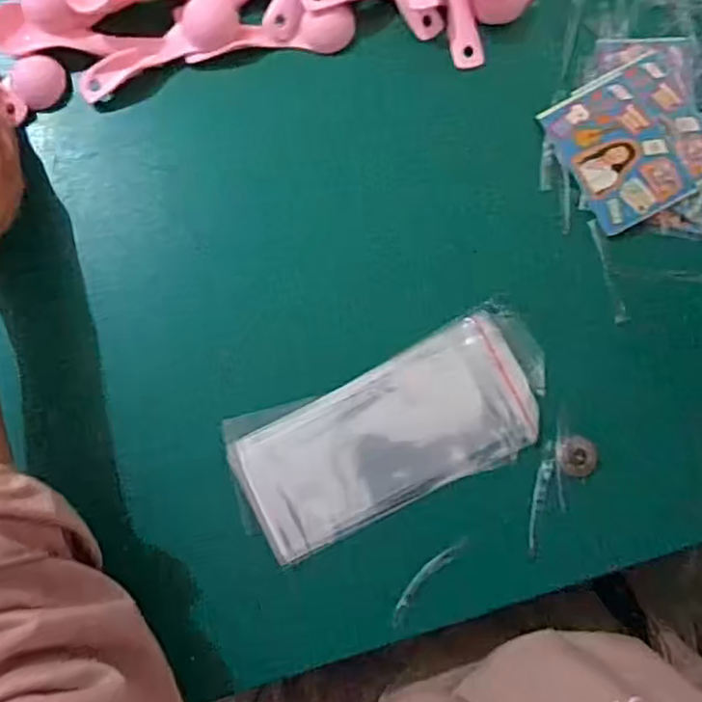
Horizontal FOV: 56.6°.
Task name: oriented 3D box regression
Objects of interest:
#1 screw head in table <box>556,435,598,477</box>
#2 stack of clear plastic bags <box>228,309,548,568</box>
[{"bbox_3d":[0.136,0.063,0.391,0.024,0.004,0.024,0,80,2],"label":"screw head in table"},{"bbox_3d":[0.026,0.048,0.394,0.196,0.008,0.088,-24,80,-2],"label":"stack of clear plastic bags"}]

